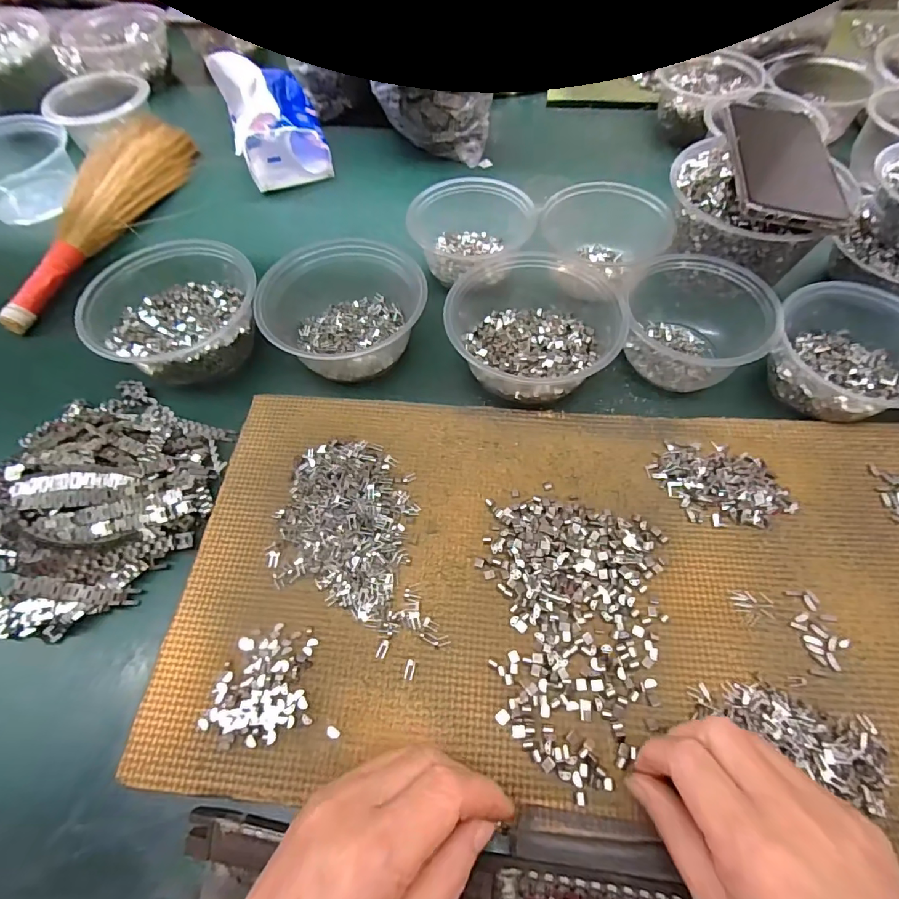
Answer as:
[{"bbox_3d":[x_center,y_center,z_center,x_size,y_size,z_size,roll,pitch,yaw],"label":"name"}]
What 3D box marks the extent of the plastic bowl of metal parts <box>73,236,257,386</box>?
[{"bbox_3d":[-0.229,-0.115,0.397,0.116,0.071,0.126,-1,59,2],"label":"plastic bowl of metal parts"}]

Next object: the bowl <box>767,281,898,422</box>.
[{"bbox_3d":[0.312,-0.078,0.365,0.109,0.054,0.118,-1,59,2],"label":"bowl"}]

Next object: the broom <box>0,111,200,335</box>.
[{"bbox_3d":[-0.364,-0.252,0.496,0.065,0.056,0.320,6,60,6],"label":"broom"}]

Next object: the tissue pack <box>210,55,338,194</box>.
[{"bbox_3d":[-0.200,-0.373,0.540,0.100,0.092,0.119,-16,60,-7],"label":"tissue pack"}]

